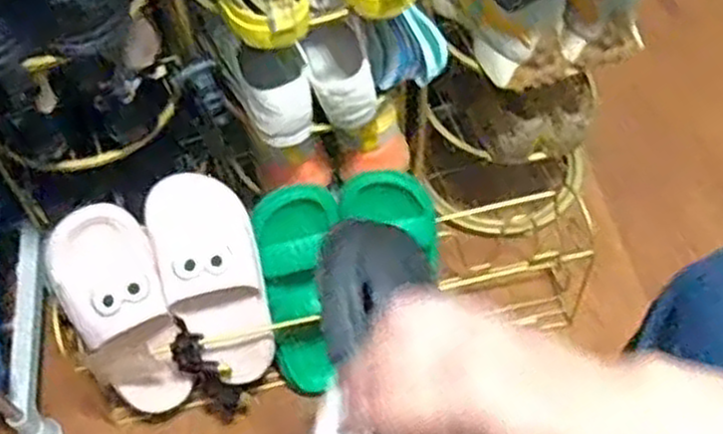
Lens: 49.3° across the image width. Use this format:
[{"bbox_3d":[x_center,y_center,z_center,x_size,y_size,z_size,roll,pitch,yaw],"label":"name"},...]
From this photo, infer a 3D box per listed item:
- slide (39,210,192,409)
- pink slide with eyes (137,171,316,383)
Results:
[{"bbox_3d":[-0.273,0.121,0.912,0.107,0.263,0.082,-21,31,-13],"label":"slide"},{"bbox_3d":[-0.162,0.076,0.911,0.119,0.071,0.252,-25,108,-14],"label":"pink slide with eyes"}]

